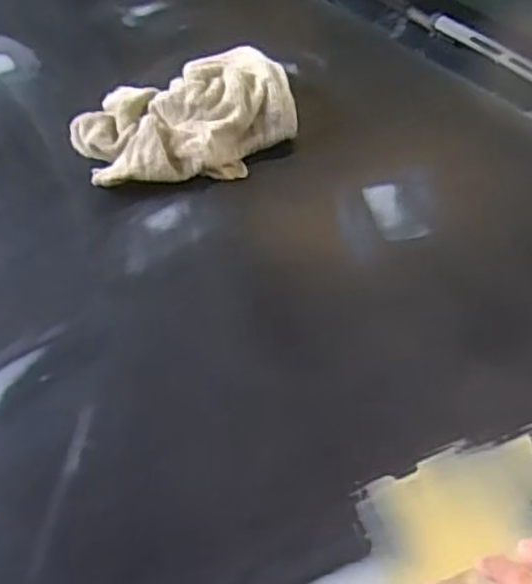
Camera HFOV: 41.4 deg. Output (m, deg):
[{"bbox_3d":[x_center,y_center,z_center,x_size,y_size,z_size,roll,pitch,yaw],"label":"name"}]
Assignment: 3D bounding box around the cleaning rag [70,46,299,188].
[{"bbox_3d":[-0.088,-0.192,0.758,0.235,0.051,0.177,-21,58,-16],"label":"cleaning rag"}]

